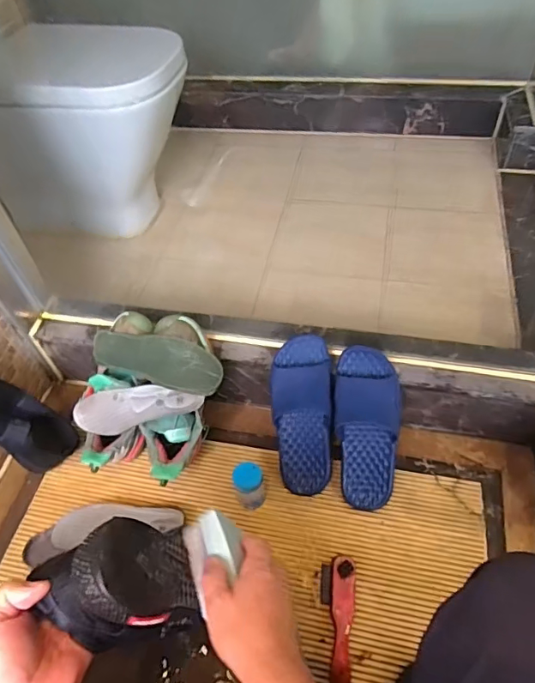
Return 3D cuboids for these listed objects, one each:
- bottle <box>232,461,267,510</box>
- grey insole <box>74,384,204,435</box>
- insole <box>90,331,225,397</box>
[{"bbox_3d":[-0.030,0.244,0.845,0.051,0.102,0.052,-7,50,-2],"label":"bottle"},{"bbox_3d":[-0.224,0.111,0.853,0.223,0.019,0.071,-13,83,8],"label":"grey insole"},{"bbox_3d":[-0.195,0.027,0.862,0.237,0.030,0.079,14,93,15],"label":"insole"}]

